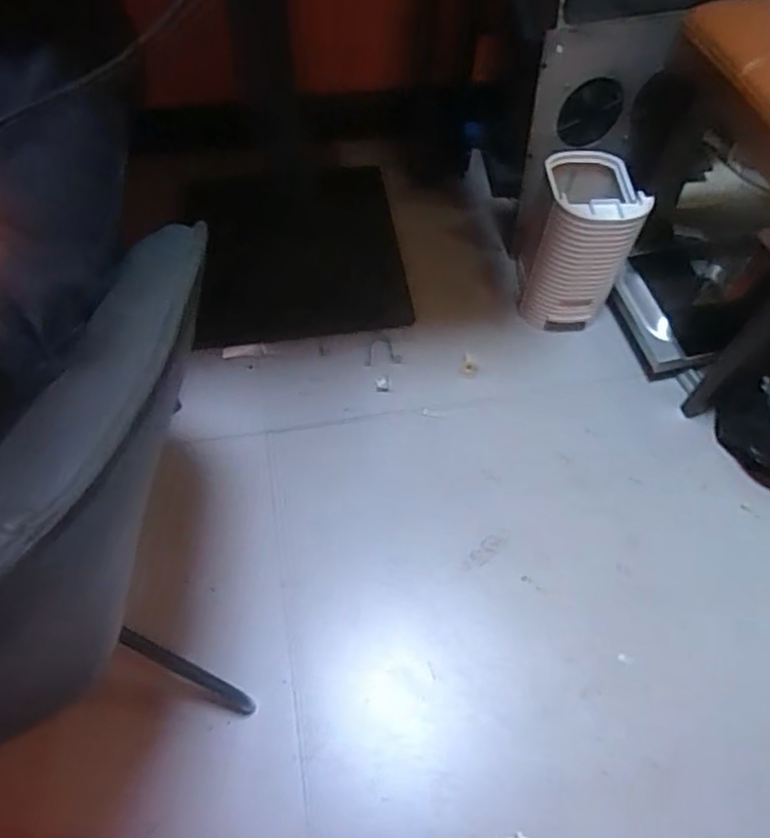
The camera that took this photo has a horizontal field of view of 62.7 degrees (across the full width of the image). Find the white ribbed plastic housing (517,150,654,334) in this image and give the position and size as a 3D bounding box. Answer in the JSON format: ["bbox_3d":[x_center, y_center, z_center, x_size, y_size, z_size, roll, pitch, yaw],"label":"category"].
[{"bbox_3d":[0.316,-0.293,1.064,0.143,0.266,0.186,5,62,4],"label":"white ribbed plastic housing"}]

